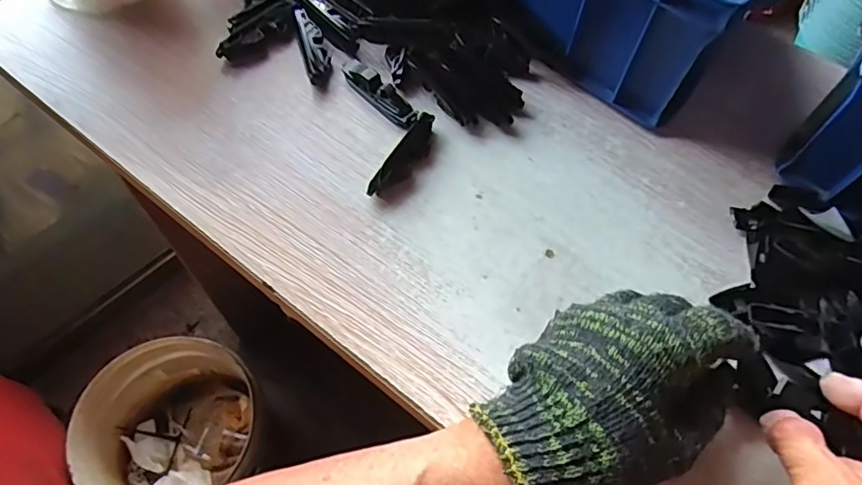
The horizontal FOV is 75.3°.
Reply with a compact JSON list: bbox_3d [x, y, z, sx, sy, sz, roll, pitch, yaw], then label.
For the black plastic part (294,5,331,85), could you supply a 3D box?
[{"bbox_3d":[-0.097,-0.163,0.456,0.020,0.009,0.070,-16,77,-11],"label":"black plastic part"}]

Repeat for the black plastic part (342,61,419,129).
[{"bbox_3d":[-0.040,-0.119,0.433,0.018,0.014,0.079,-38,70,-21],"label":"black plastic part"}]

